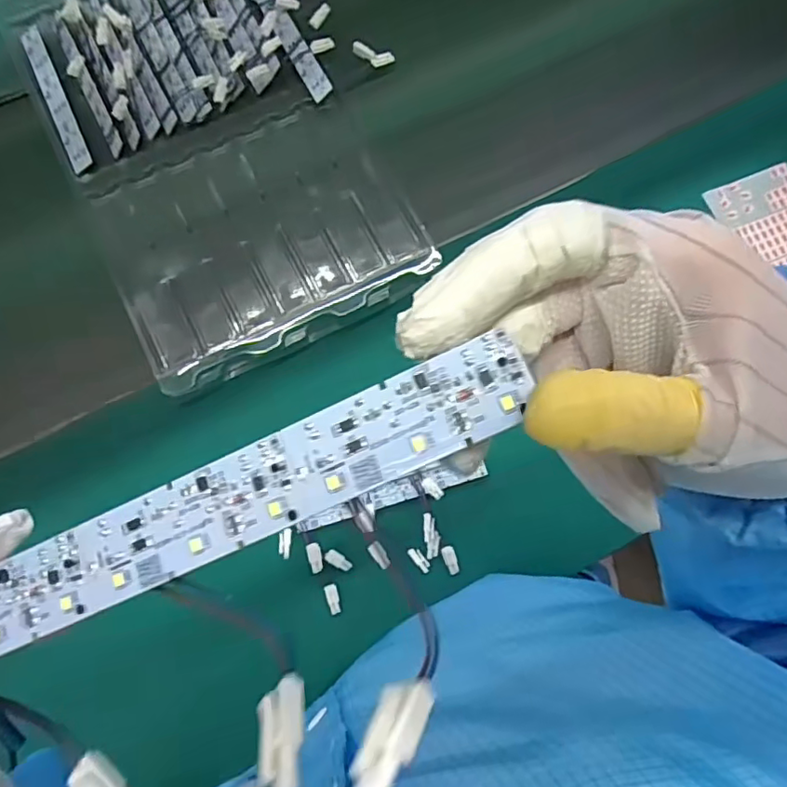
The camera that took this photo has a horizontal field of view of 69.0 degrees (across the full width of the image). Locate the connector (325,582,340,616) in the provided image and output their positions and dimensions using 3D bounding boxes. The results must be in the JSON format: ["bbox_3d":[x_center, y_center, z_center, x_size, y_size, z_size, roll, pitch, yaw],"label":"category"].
[{"bbox_3d":[-0.057,0.193,0.538,0.011,0.004,0.027,-11,77,-3],"label":"connector"}]

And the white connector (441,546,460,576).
[{"bbox_3d":[0.055,0.160,0.550,0.012,0.004,0.027,-19,77,-5],"label":"white connector"}]

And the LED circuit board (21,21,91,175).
[{"bbox_3d":[-0.378,-0.332,0.642,0.022,0.004,0.197,-24,78,-6],"label":"LED circuit board"}]

